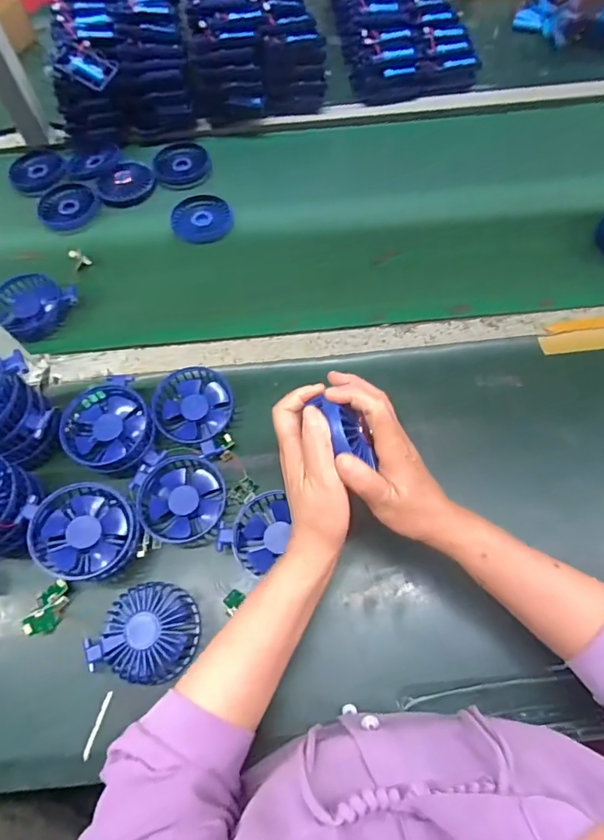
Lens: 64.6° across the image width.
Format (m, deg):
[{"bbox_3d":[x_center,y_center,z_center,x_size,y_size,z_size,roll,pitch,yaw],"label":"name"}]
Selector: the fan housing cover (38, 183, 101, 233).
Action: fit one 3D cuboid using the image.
[{"bbox_3d":[-0.337,-0.307,0.694,0.083,0.021,0.091,-31,66,-12],"label":"fan housing cover"}]

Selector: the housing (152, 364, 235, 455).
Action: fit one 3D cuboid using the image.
[{"bbox_3d":[-0.121,-0.015,0.534,0.084,0.024,0.096,10,64,7],"label":"housing"}]

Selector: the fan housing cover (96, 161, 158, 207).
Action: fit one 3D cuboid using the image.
[{"bbox_3d":[-0.267,-0.359,0.722,0.085,0.021,0.080,-27,65,-10],"label":"fan housing cover"}]

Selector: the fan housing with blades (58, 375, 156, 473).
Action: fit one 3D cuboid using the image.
[{"bbox_3d":[-0.206,0.007,0.513,0.087,0.034,0.092,-1,64,2],"label":"fan housing with blades"}]

